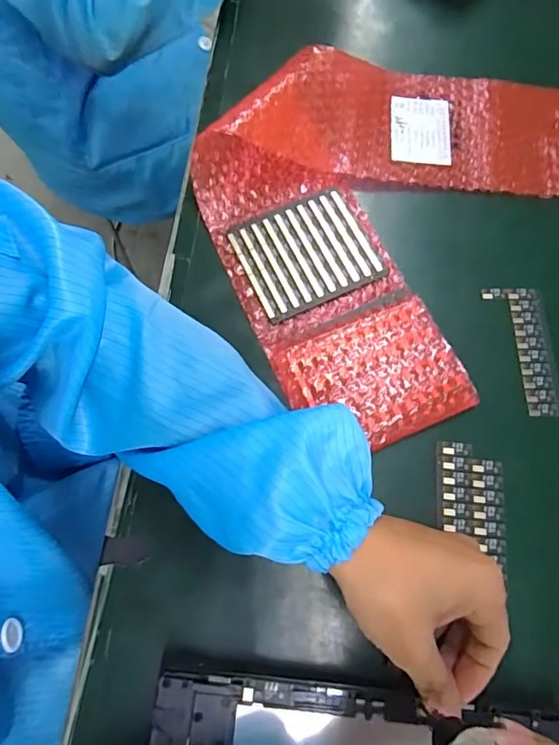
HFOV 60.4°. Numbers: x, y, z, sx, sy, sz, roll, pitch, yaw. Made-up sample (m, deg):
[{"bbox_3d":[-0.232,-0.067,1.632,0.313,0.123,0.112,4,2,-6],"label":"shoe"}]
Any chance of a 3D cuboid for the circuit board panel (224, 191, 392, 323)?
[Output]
[{"bbox_3d":[0.020,-0.093,0.371,0.097,0.008,0.086,-23,75,-9],"label":"circuit board panel"}]

